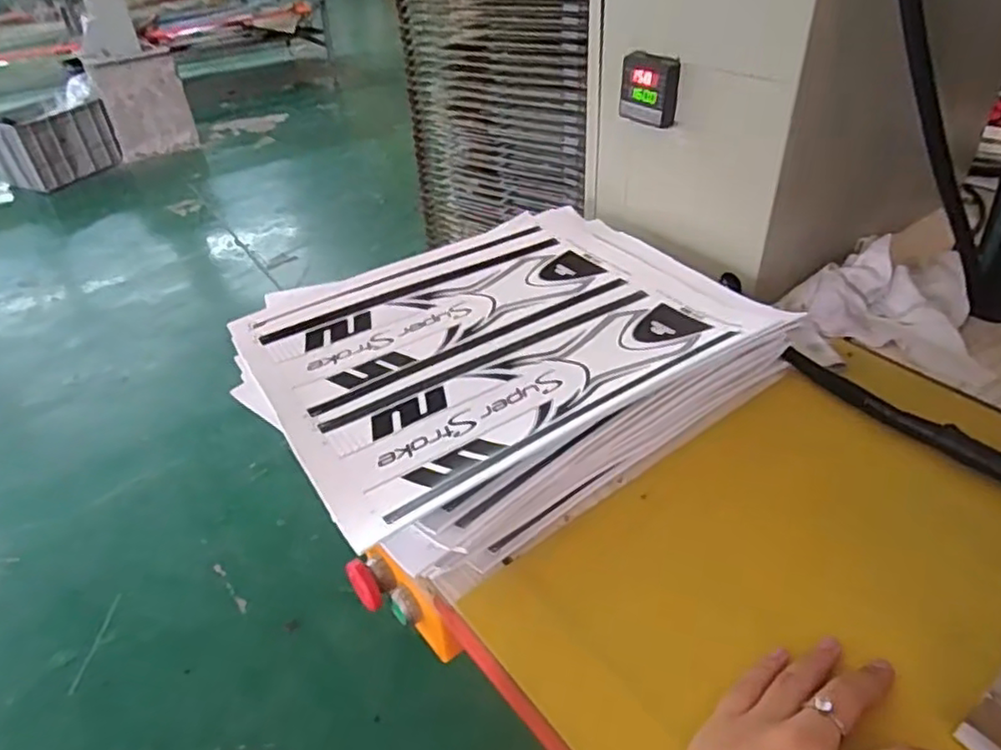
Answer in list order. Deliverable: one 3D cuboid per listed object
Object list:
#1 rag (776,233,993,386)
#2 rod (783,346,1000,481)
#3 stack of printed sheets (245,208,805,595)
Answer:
[{"bbox_3d":[0.336,-0.069,0.577,0.152,0.046,0.201,17,42,26],"label":"rag"},{"bbox_3d":[0.284,0.035,0.458,0.022,0.014,0.207,-25,41,-25],"label":"rod"},{"bbox_3d":[-0.002,-0.014,0.510,0.341,0.068,0.281,-28,42,-28],"label":"stack of printed sheets"}]

